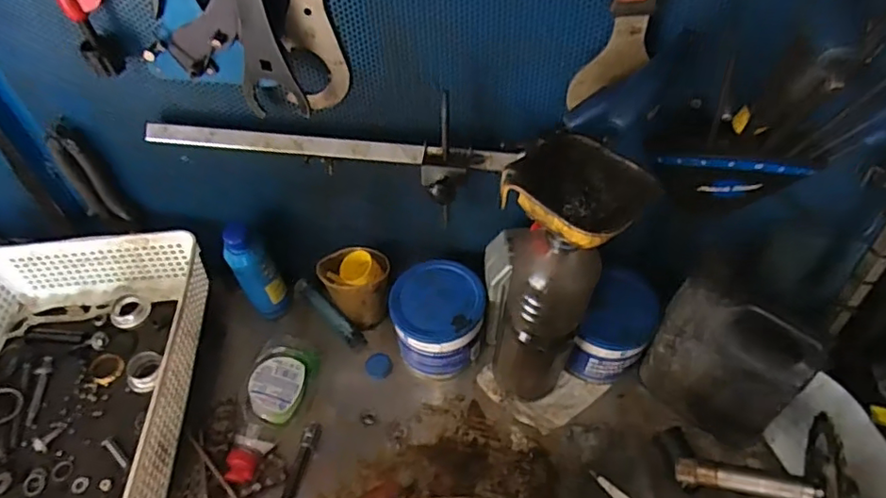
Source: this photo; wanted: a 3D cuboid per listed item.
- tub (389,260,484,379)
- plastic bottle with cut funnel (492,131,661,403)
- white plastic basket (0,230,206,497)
[{"bbox_3d":[-0.005,0.084,0.659,0.098,0.101,0.098,-1,49,1],"label":"tub"},{"bbox_3d":[0.108,0.046,0.537,0.089,0.299,0.091,30,56,25],"label":"plastic bottle with cut funnel"},{"bbox_3d":[-0.392,0.141,0.589,0.248,0.083,0.329,-5,49,-2],"label":"white plastic basket"}]

